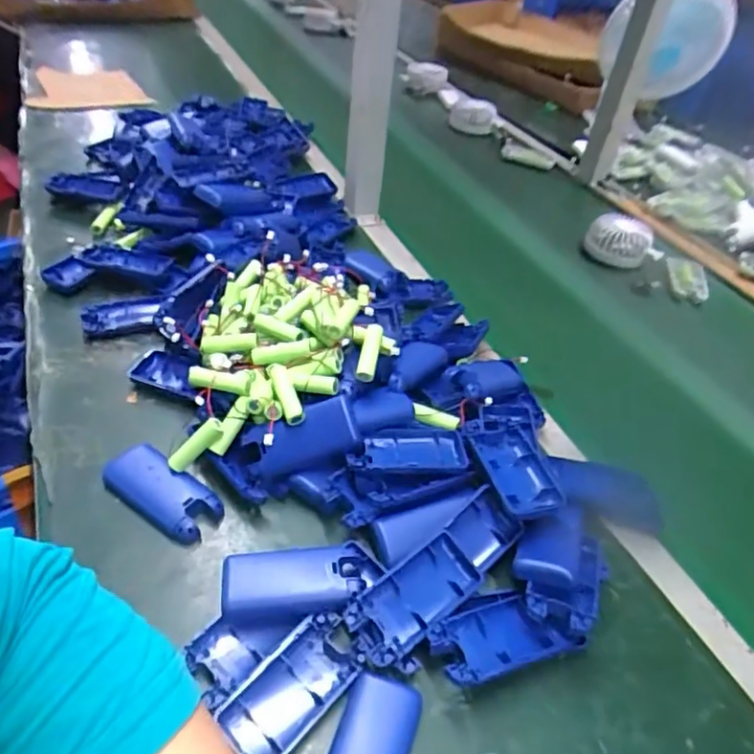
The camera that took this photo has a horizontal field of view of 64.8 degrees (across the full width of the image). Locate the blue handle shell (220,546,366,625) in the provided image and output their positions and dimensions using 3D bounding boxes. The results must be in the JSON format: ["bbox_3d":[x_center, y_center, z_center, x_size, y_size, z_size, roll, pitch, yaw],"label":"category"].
[{"bbox_3d":[-0.059,0.143,0.405,0.090,0.027,0.043,-1,43,-8],"label":"blue handle shell"}]

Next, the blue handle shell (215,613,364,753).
[{"bbox_3d":[-0.050,0.192,0.366,0.045,0.019,0.088,34,49,27],"label":"blue handle shell"}]

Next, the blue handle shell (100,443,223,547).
[{"bbox_3d":[-0.169,0.088,0.462,0.104,0.020,0.043,27,46,21],"label":"blue handle shell"}]

